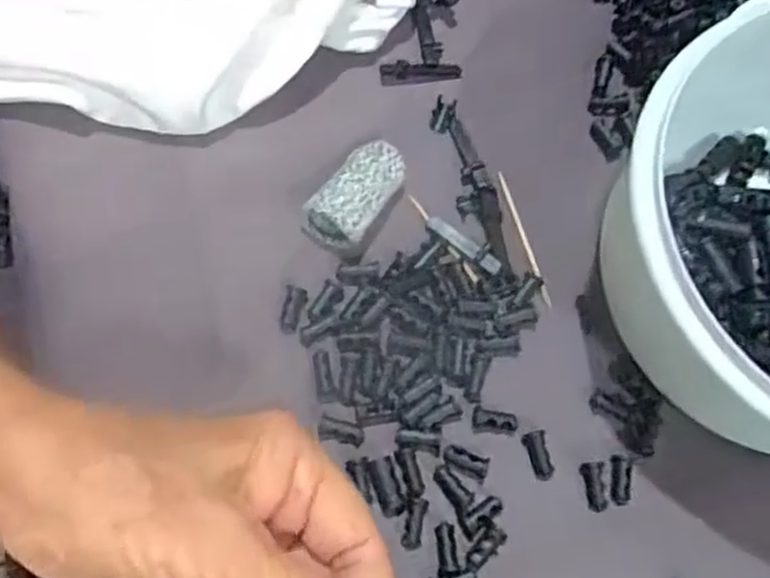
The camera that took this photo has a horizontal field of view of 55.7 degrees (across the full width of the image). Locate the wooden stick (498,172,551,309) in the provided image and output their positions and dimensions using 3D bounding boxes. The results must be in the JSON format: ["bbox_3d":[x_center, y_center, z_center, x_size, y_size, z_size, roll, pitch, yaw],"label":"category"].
[{"bbox_3d":[0.057,-0.020,0.297,0.004,0.004,0.058,-15,74,-7],"label":"wooden stick"}]

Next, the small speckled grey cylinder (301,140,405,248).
[{"bbox_3d":[-0.012,-0.039,0.293,0.026,0.017,0.046,32,74,8],"label":"small speckled grey cylinder"}]

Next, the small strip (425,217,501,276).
[{"bbox_3d":[0.032,-0.018,0.292,0.034,0.004,0.007,37,75,9],"label":"small strip"}]

